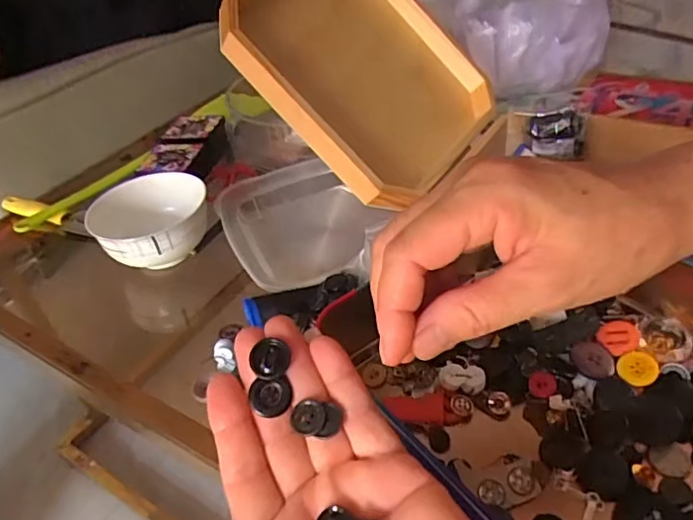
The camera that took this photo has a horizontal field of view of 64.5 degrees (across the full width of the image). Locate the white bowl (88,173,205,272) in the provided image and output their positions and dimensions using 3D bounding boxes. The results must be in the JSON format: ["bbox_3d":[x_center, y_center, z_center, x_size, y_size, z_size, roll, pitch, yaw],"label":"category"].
[{"bbox_3d":[-0.208,-0.039,0.593,0.120,0.068,0.121,-5,39,4],"label":"white bowl"}]

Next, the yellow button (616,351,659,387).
[{"bbox_3d":[0.158,0.059,0.298,0.020,0.004,0.020,-15,49,18],"label":"yellow button"}]

